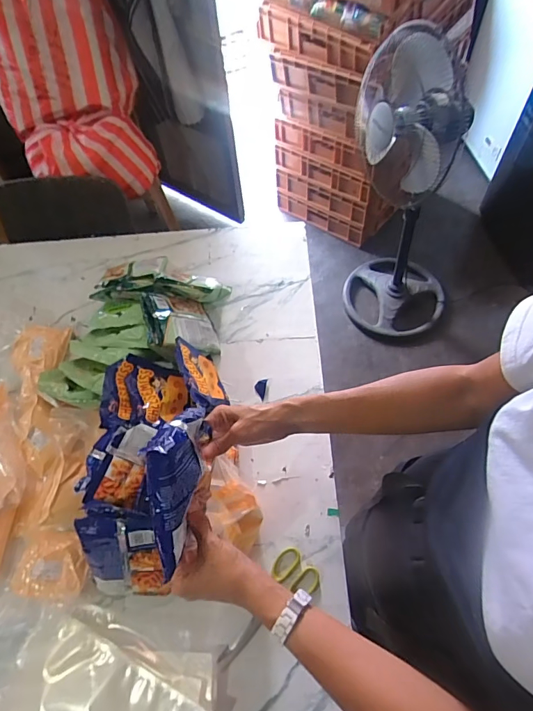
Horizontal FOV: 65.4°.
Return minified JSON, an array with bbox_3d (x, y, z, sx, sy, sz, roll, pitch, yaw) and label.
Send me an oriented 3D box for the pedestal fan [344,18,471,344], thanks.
[{"bbox_3d":[0.480,-0.467,1.322,0.405,0.912,0.399,2,59,6],"label":"pedestal fan"}]

